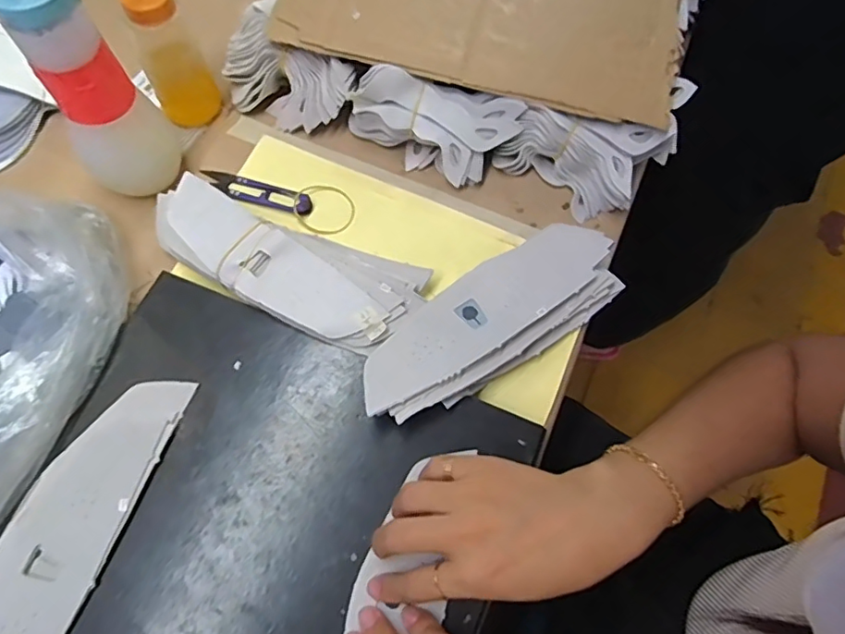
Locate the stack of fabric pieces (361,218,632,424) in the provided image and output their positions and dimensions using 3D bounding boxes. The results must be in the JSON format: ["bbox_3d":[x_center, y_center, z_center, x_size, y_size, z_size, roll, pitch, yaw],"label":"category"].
[{"bbox_3d":[0.057,-0.001,0.420,0.234,0.031,0.077,-32,69,-24],"label":"stack of fabric pieces"}]

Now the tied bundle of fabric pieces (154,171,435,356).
[{"bbox_3d":[-0.108,-0.041,0.432,0.217,0.035,0.085,24,70,6],"label":"tied bundle of fabric pieces"}]

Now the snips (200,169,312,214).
[{"bbox_3d":[-0.142,-0.106,0.473,0.098,0.004,0.021,18,70,3],"label":"snips"}]

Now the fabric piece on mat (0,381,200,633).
[{"bbox_3d":[-0.229,0.139,0.352,0.068,0.008,0.223,20,70,7],"label":"fabric piece on mat"}]

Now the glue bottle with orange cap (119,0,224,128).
[{"bbox_3d":[-0.201,-0.211,0.445,0.047,0.127,0.042,-17,71,-9],"label":"glue bottle with orange cap"}]

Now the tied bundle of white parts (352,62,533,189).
[{"bbox_3d":[0.007,-0.156,0.470,0.140,0.060,0.058,16,70,4],"label":"tied bundle of white parts"}]

